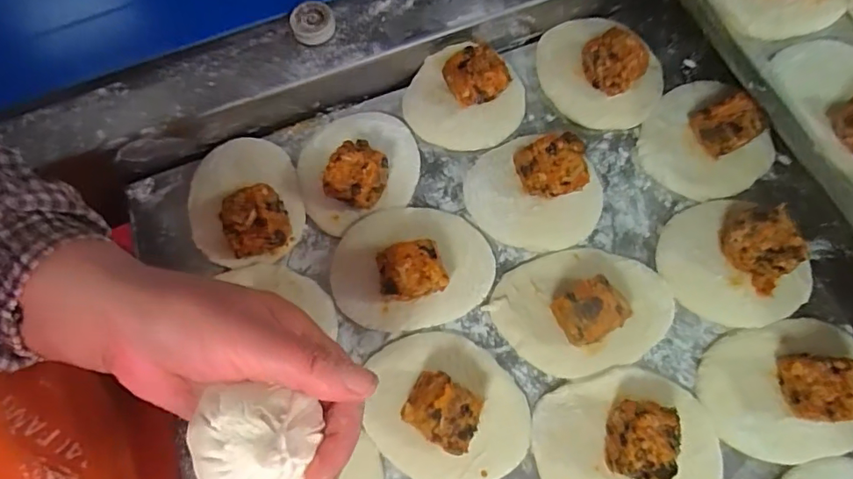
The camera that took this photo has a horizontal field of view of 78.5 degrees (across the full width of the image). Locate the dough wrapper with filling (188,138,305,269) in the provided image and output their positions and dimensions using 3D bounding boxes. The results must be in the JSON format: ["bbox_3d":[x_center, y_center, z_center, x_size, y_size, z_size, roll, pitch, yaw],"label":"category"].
[{"bbox_3d":[-0.128,-0.030,0.356,0.074,0.030,0.102,-16,72,-2],"label":"dough wrapper with filling"}]

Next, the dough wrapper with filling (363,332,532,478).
[{"bbox_3d":[0.013,0.100,0.308,0.097,0.032,0.086,10,73,7],"label":"dough wrapper with filling"}]

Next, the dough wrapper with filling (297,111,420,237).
[{"bbox_3d":[-0.050,-0.059,0.361,0.089,0.033,0.081,-26,73,-5],"label":"dough wrapper with filling"}]

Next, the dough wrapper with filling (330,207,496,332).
[{"bbox_3d":[-0.010,0.013,0.335,0.104,0.035,0.080,-8,72,1],"label":"dough wrapper with filling"}]

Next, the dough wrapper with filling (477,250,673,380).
[{"bbox_3d":[0.101,0.040,0.324,0.111,0.035,0.078,-17,72,-2],"label":"dough wrapper with filling"}]

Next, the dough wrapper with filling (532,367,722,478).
[{"bbox_3d":[0.119,0.117,0.299,0.104,0.033,0.079,-10,72,0],"label":"dough wrapper with filling"}]

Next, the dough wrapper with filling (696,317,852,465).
[{"bbox_3d":[0.221,0.088,0.307,0.104,0.036,0.078,-11,72,0],"label":"dough wrapper with filling"}]

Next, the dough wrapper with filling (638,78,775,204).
[{"bbox_3d":[0.195,-0.072,0.361,0.082,0.036,0.083,-1,72,3],"label":"dough wrapper with filling"}]

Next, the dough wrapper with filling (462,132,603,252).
[{"bbox_3d":[0.074,-0.036,0.353,0.090,0.032,0.077,19,74,9],"label":"dough wrapper with filling"}]

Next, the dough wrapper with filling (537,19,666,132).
[{"bbox_3d":[0.128,-0.130,0.382,0.096,0.034,0.084,29,76,12],"label":"dough wrapper with filling"}]

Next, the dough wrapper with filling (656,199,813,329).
[{"bbox_3d":[0.202,0.011,0.332,0.087,0.040,0.090,-37,74,-8],"label":"dough wrapper with filling"}]

